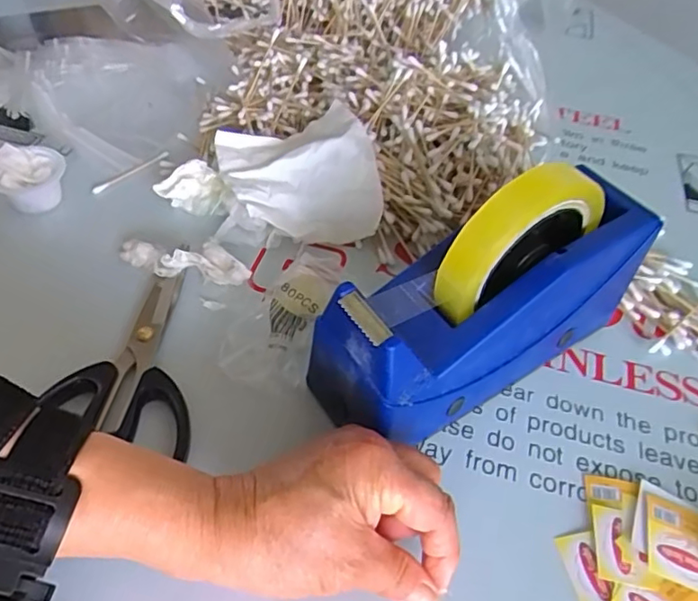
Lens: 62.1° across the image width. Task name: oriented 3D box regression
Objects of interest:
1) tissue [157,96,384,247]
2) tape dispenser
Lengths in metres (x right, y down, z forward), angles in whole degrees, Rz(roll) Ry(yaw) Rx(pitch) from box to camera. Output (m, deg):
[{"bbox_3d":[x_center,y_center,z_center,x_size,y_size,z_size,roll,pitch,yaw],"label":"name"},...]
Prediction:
[{"bbox_3d":[-0.061,-0.095,0.440,0.161,0.055,0.105,-3,50,-8],"label":"tissue"},{"bbox_3d":[0.081,-0.003,0.326,0.201,0.134,0.067,-24,56,-23],"label":"tape dispenser"}]

